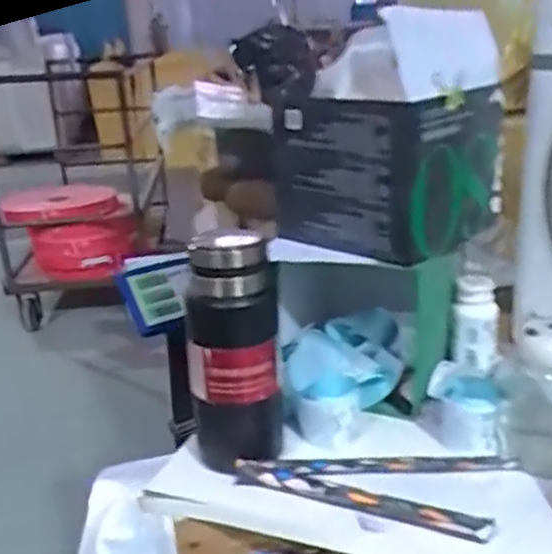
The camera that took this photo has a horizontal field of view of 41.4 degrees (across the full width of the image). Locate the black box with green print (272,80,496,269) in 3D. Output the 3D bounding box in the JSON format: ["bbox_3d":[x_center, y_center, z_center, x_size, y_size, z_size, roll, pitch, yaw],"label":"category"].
[{"bbox_3d":[0.103,-0.118,0.766,0.199,0.142,0.163,15,26,39],"label":"black box with green print"}]

